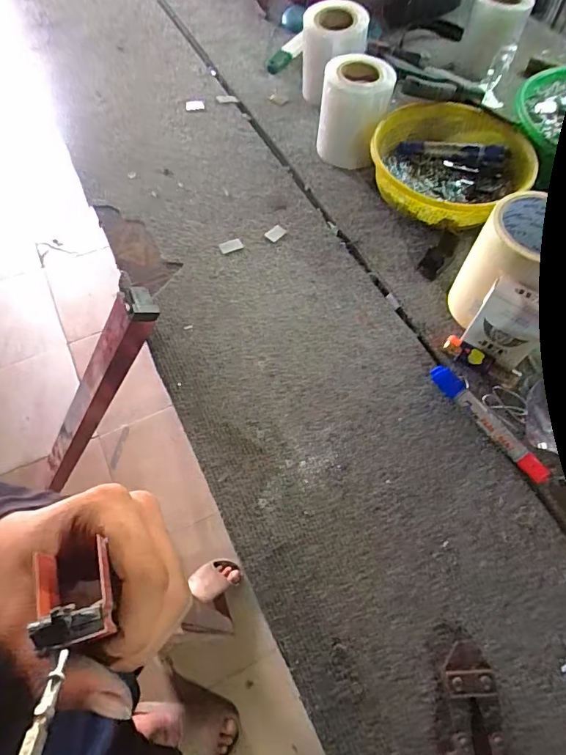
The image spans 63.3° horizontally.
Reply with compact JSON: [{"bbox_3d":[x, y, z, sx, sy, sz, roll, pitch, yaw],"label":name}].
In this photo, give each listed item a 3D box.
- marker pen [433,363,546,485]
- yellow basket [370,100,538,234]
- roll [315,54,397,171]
[{"bbox_3d":[0.192,0.040,0.429,0.021,0.019,0.135,-34,65,-17],"label":"marker pen"},{"bbox_3d":[0.208,-0.263,0.577,0.195,0.062,0.184,-40,67,-19],"label":"yellow basket"},{"bbox_3d":[0.092,-0.341,0.600,0.088,0.104,0.088,14,61,9],"label":"roll"}]

